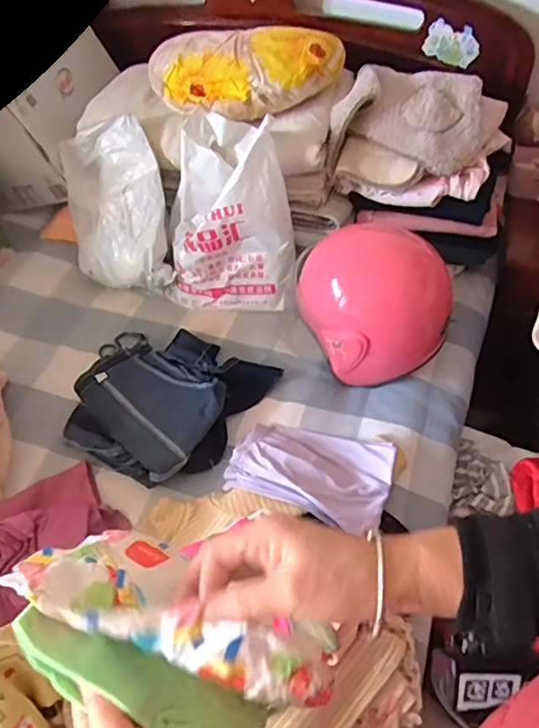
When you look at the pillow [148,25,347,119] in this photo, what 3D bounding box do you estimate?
[{"bbox_3d":[-0.057,-0.536,1.027,0.369,0.077,0.198,5,53,7],"label":"pillow"}]

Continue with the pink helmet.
[{"bbox_3d":[0.169,-0.106,0.953,0.214,0.176,0.204,-2,52,2],"label":"pink helmet"}]

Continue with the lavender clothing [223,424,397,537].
[{"bbox_3d":[0.062,0.168,0.859,0.240,0.070,0.168,13,54,13],"label":"lavender clothing"}]

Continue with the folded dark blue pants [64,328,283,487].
[{"bbox_3d":[-0.190,0.052,0.967,0.314,0.057,0.290,24,57,20],"label":"folded dark blue pants"}]

